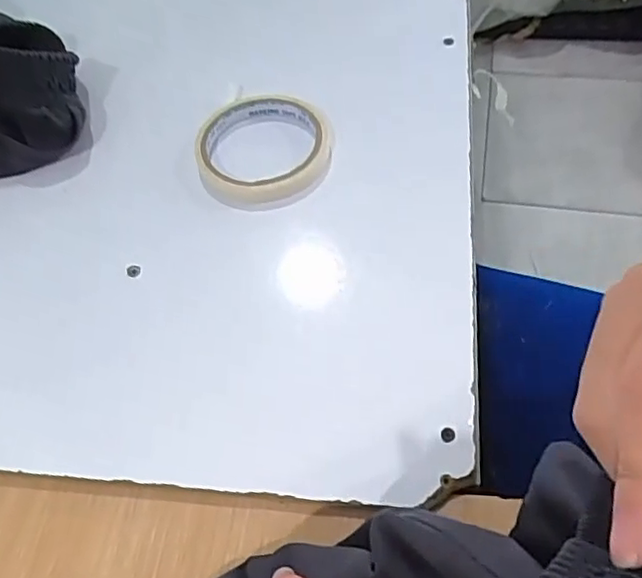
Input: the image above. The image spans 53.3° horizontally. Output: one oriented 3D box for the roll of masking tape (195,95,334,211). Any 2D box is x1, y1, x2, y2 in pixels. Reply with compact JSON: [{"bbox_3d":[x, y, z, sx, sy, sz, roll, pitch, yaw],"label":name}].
[{"bbox_3d":[-0.039,-0.097,0.447,0.090,0.020,0.091,-2,58,3],"label":"roll of masking tape"}]

